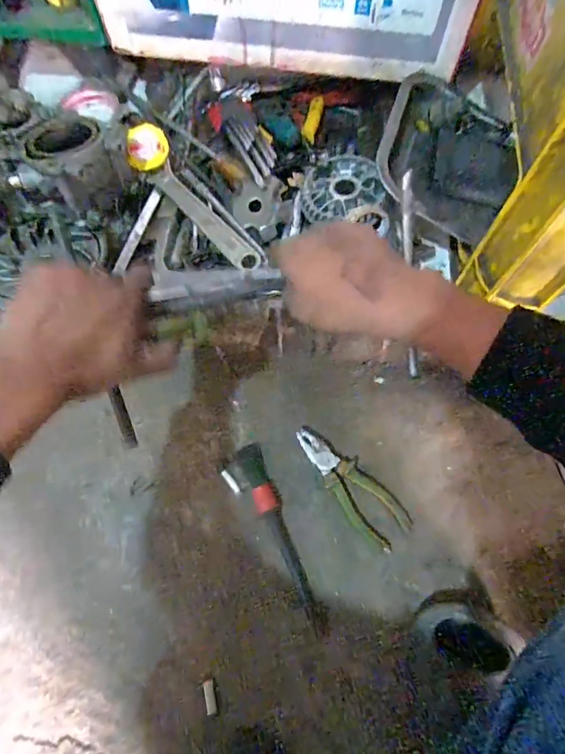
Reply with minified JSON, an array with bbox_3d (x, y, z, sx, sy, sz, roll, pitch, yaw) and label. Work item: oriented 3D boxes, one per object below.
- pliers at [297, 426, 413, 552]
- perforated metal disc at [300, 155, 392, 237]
[{"bbox_3d":[0.079,0.127,0.516,0.058,0.024,0.163,-41,76,-13],"label":"pliers"},{"bbox_3d":[0.068,-0.207,0.477,0.091,0.020,0.092,0,69,1],"label":"perforated metal disc"}]

